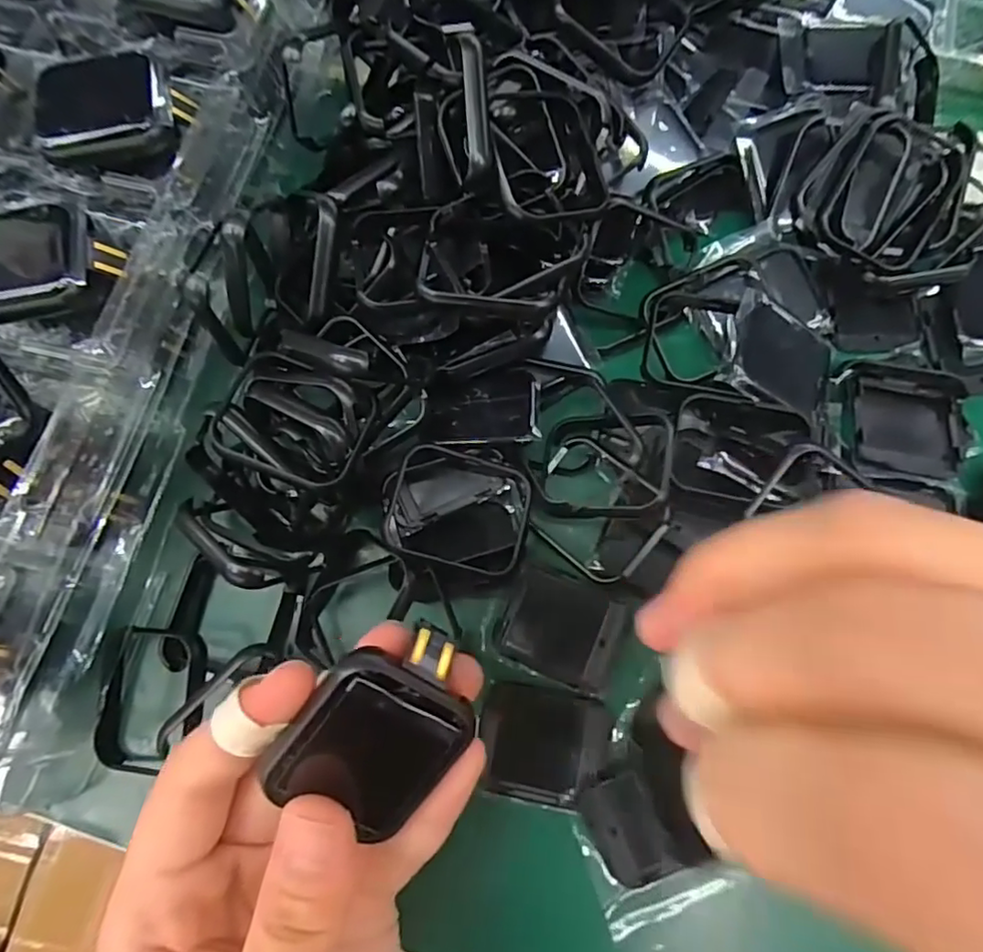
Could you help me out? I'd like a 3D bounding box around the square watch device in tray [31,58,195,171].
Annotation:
[{"bbox_3d":[-0.122,-0.117,0.197,0.045,0.014,0.030,-8,75,0],"label":"square watch device in tray"}]

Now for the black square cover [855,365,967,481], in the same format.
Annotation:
[{"bbox_3d":[0.143,-0.018,0.206,0.039,0.011,0.042,11,76,5],"label":"black square cover"}]

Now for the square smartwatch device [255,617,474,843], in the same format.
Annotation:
[{"bbox_3d":[-0.026,0.058,0.141,0.036,0.014,0.045,27,105,-14],"label":"square smartwatch device"}]

